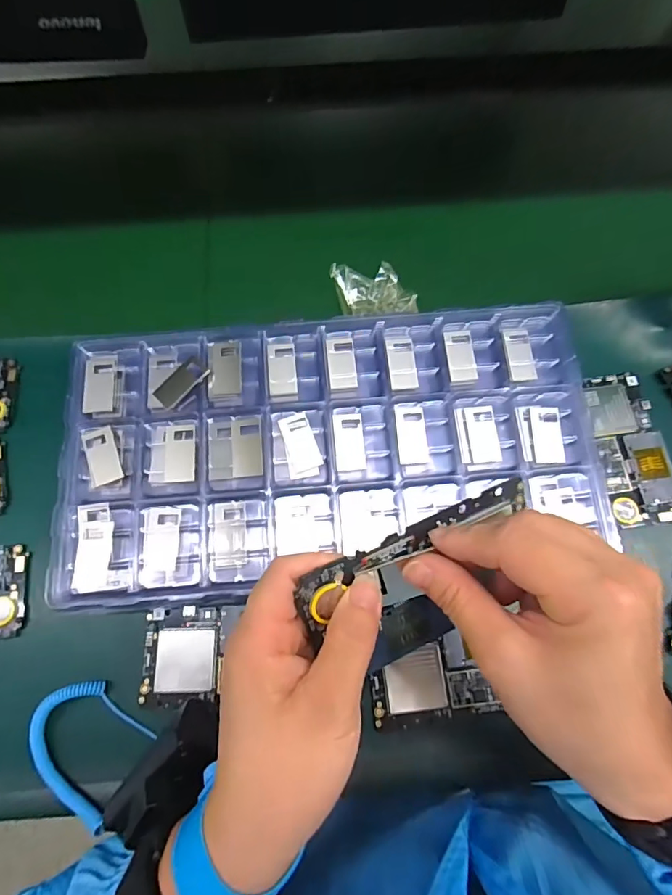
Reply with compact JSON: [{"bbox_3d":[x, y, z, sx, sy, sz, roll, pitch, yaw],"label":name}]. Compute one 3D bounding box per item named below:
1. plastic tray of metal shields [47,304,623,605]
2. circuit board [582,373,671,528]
[{"bbox_3d":[-0.004,-0.001,0.362,0.385,0.034,0.195,-5,70,-2],"label":"plastic tray of metal shields"},{"bbox_3d":[0.236,-0.001,0.382,0.058,0.010,0.122,-7,70,-2],"label":"circuit board"}]

